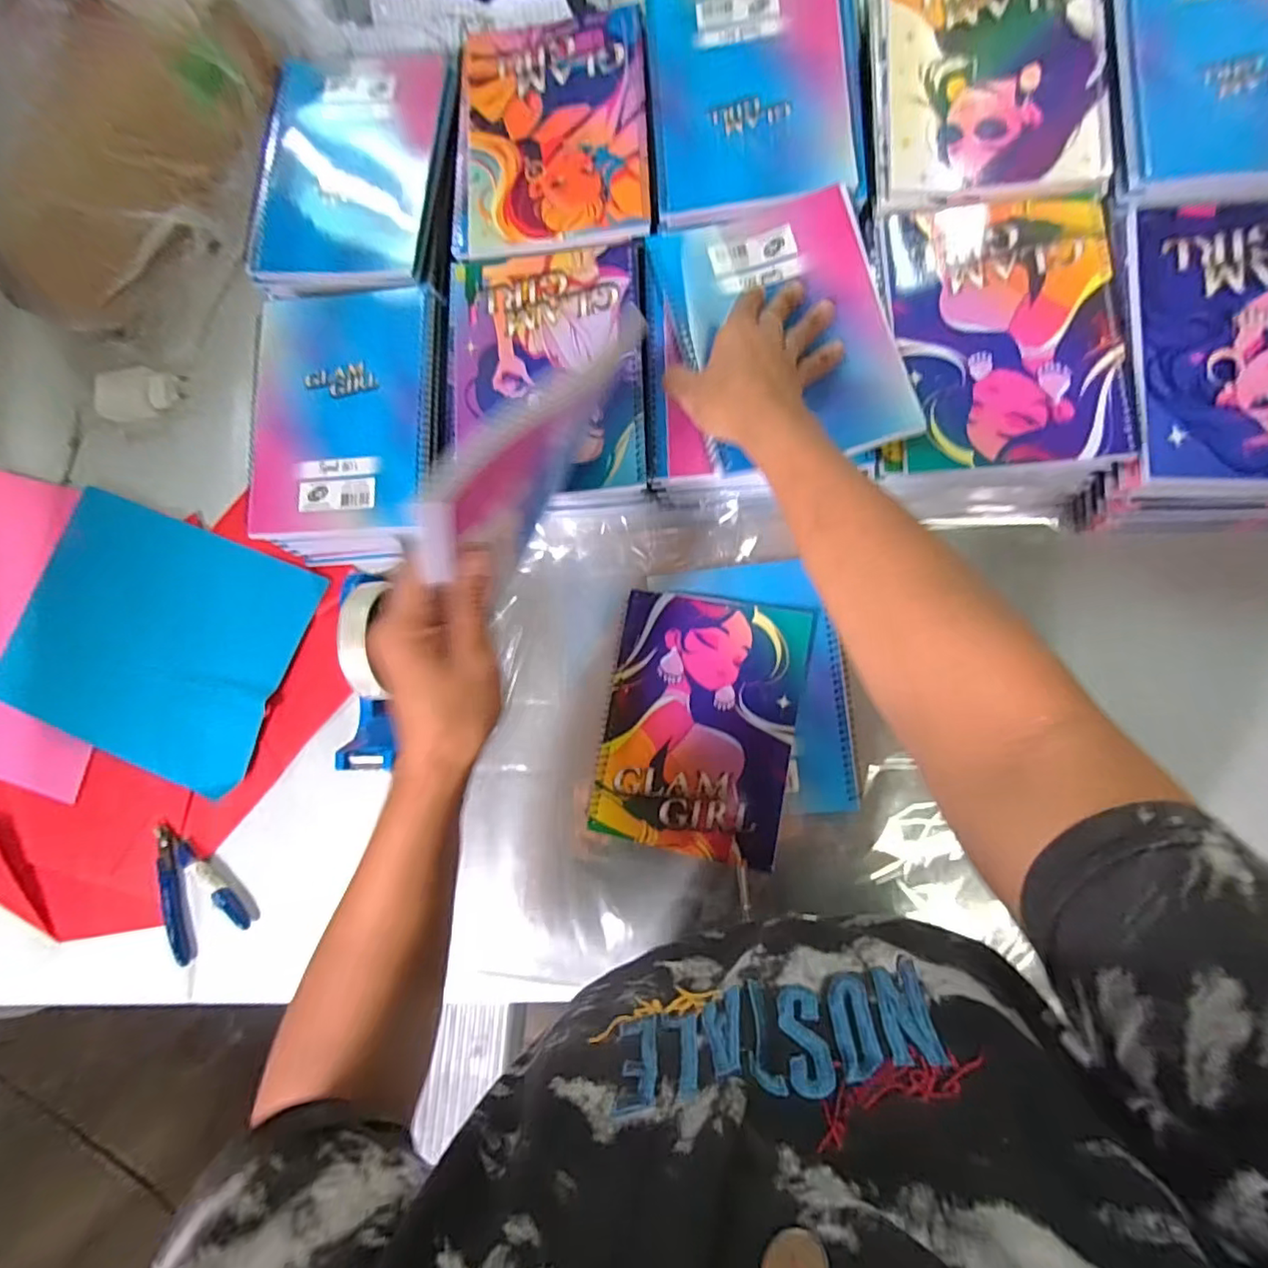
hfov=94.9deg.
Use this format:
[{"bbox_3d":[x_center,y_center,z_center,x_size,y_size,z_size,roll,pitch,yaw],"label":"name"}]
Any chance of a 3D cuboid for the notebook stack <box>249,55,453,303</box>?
[{"bbox_3d":[-0.232,-0.389,0.492,0.159,0.026,0.205,5,85,8],"label":"notebook stack"}]

